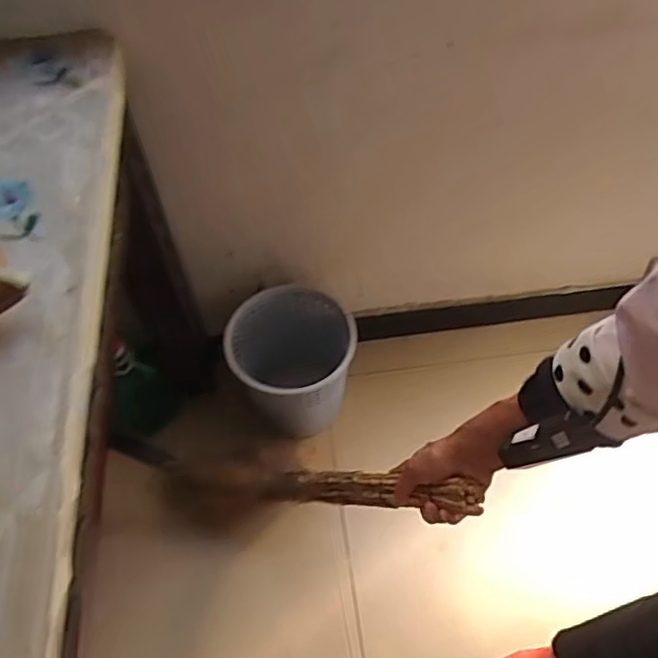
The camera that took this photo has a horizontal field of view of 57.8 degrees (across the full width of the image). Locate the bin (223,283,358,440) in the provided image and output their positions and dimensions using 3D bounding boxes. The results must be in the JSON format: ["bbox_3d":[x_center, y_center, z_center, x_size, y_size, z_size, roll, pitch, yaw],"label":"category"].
[{"bbox_3d":[-0.073,0.057,1.147,0.219,0.231,0.241,-10,56,-5],"label":"bin"}]

